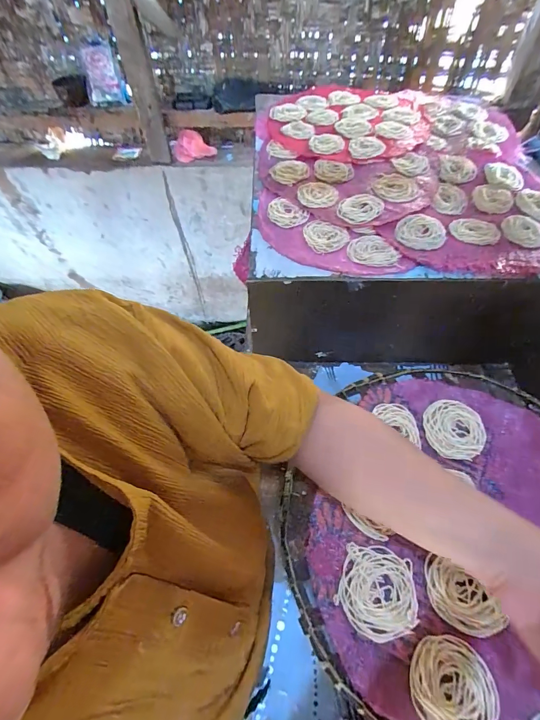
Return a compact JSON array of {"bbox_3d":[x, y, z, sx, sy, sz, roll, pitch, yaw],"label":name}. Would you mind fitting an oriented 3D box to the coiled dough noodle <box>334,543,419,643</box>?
[{"bbox_3d":[0.107,0.228,0.353,0.075,0.008,0.075,19,64,11],"label":"coiled dough noodle"}]

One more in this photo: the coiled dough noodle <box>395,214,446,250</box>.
[{"bbox_3d":[0.244,-0.207,0.579,0.072,0.004,0.077,0,62,1],"label":"coiled dough noodle"}]

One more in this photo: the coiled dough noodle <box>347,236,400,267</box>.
[{"bbox_3d":[0.163,-0.172,0.564,0.077,0.006,0.062,12,63,7],"label":"coiled dough noodle"}]

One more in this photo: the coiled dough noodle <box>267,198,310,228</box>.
[{"bbox_3d":[0.028,-0.248,0.611,0.068,0.008,0.056,33,67,17],"label":"coiled dough noodle"}]

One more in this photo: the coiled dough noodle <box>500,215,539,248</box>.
[{"bbox_3d":[0.412,-0.208,0.579,0.066,0.006,0.072,-36,67,-17],"label":"coiled dough noodle"}]

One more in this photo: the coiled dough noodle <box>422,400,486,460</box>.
[{"bbox_3d":[0.226,0.084,0.442,0.069,0.009,0.071,0,62,1],"label":"coiled dough noodle"}]

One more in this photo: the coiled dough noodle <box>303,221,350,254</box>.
[{"bbox_3d":[0.088,-0.205,0.583,0.077,0.004,0.066,40,69,20],"label":"coiled dough noodle"}]

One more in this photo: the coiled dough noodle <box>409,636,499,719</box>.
[{"bbox_3d":[0.162,0.285,0.313,0.075,0.022,0.065,-21,64,-10],"label":"coiled dough noodle"}]

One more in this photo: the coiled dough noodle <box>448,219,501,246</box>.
[{"bbox_3d":[0.331,-0.208,0.580,0.077,0.006,0.058,14,63,8],"label":"coiled dough noodle"}]

